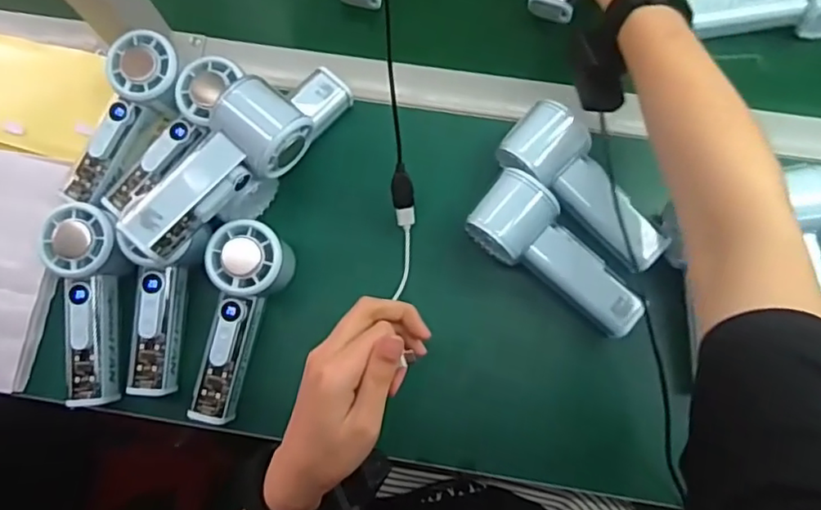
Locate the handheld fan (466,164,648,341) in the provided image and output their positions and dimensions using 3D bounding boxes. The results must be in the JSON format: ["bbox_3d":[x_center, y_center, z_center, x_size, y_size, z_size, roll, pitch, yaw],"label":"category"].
[{"bbox_3d":[0.117,0.000,0.464,0.149,0.054,0.061,35,81,8],"label":"handheld fan"}]

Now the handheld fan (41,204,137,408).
[{"bbox_3d":[-0.242,0.038,0.457,0.060,0.034,0.150,-2,93,1],"label":"handheld fan"}]

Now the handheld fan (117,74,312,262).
[{"bbox_3d":[-0.141,-0.061,0.438,0.057,0.056,0.148,38,81,9],"label":"handheld fan"}]

